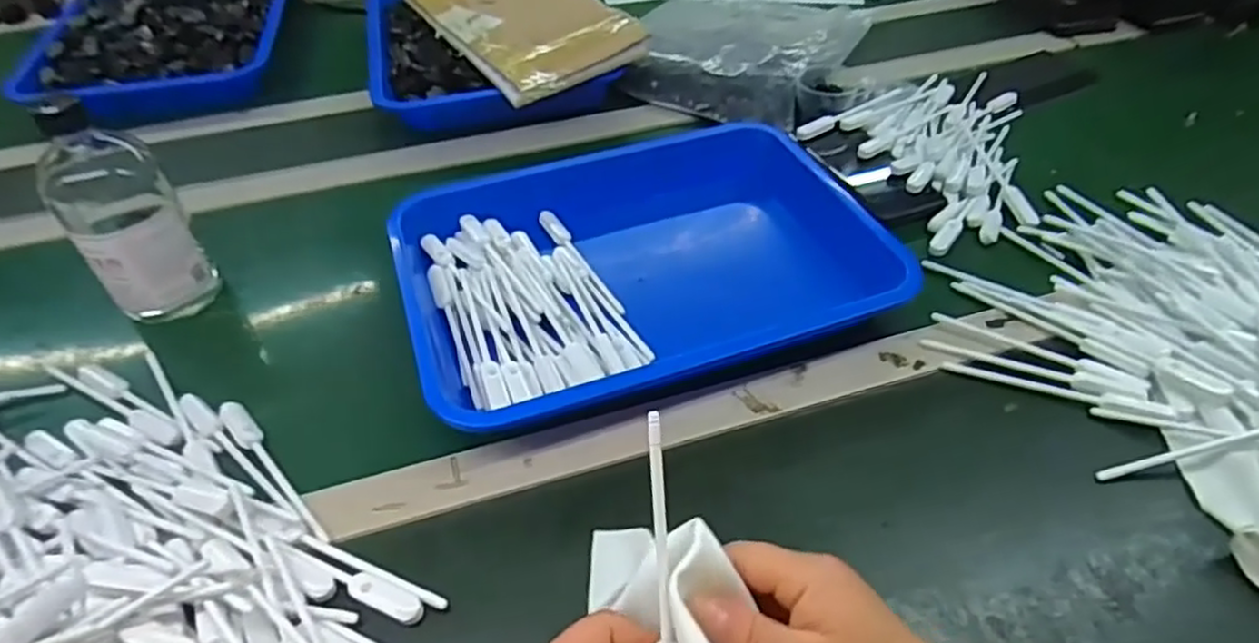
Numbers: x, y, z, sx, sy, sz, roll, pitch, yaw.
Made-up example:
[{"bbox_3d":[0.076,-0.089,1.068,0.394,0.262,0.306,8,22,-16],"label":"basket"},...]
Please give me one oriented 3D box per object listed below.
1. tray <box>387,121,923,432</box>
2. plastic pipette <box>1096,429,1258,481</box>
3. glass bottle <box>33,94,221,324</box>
[{"bbox_3d":[0.004,-0.068,0.590,0.371,0.043,0.309,-13,47,-11],"label":"tray"},{"bbox_3d":[0.364,0.075,0.442,0.150,0.015,0.014,-18,44,6],"label":"plastic pipette"},{"bbox_3d":[-0.369,-0.072,0.528,0.073,0.162,0.060,-29,52,-24],"label":"glass bottle"}]

